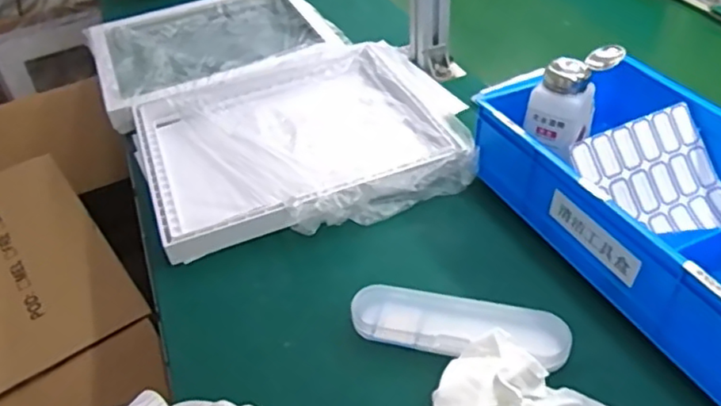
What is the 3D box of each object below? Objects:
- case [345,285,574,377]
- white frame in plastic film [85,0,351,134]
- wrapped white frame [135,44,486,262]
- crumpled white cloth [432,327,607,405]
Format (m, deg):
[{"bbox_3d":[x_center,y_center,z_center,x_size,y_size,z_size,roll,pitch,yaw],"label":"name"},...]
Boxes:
[{"bbox_3d":[0.080,0.101,0.509,0.175,0.026,0.055,6,44,13],"label":"case"},{"bbox_3d":[-0.222,-0.244,0.909,0.329,0.027,0.314,-22,45,-17],"label":"white frame in plastic film"},{"bbox_3d":[-0.068,-0.077,0.724,0.356,0.046,0.314,-17,44,-11],"label":"wrapped white frame"},{"bbox_3d":[0.122,0.139,0.454,0.126,0.035,0.068,7,44,13],"label":"crumpled white cloth"}]

